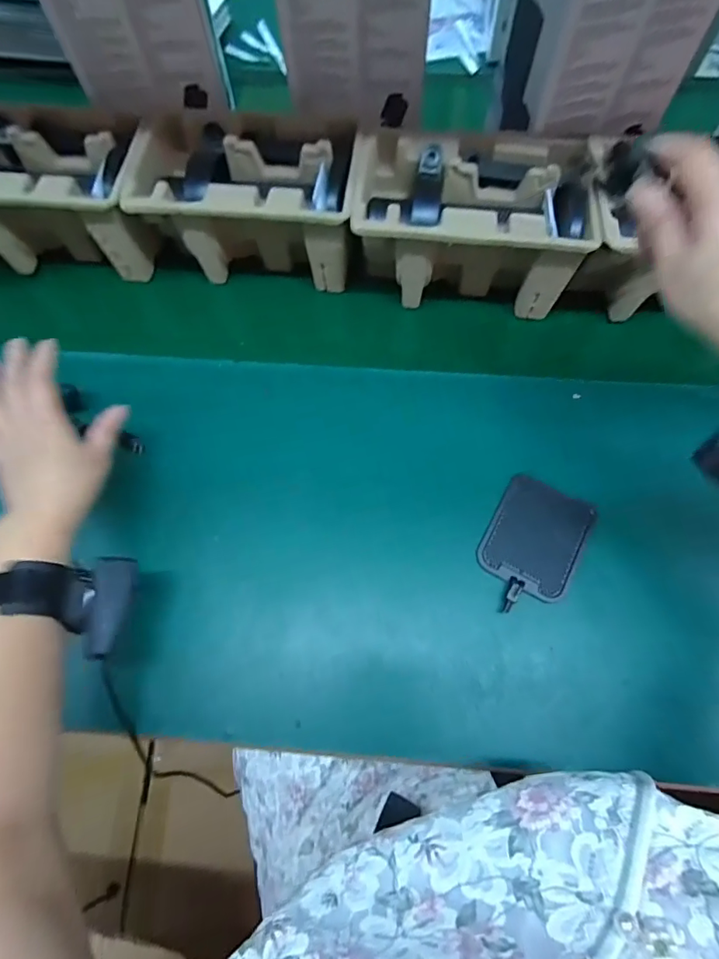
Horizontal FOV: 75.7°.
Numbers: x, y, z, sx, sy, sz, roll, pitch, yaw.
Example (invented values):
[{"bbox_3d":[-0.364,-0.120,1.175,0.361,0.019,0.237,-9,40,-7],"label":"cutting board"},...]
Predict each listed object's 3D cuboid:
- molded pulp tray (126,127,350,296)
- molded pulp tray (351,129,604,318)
[{"bbox_3d":[-0.112,-0.293,0.497,0.222,0.102,0.141,4,69,4],"label":"molded pulp tray"},{"bbox_3d":[0.108,-0.263,0.478,0.218,0.101,0.141,8,70,6],"label":"molded pulp tray"}]

